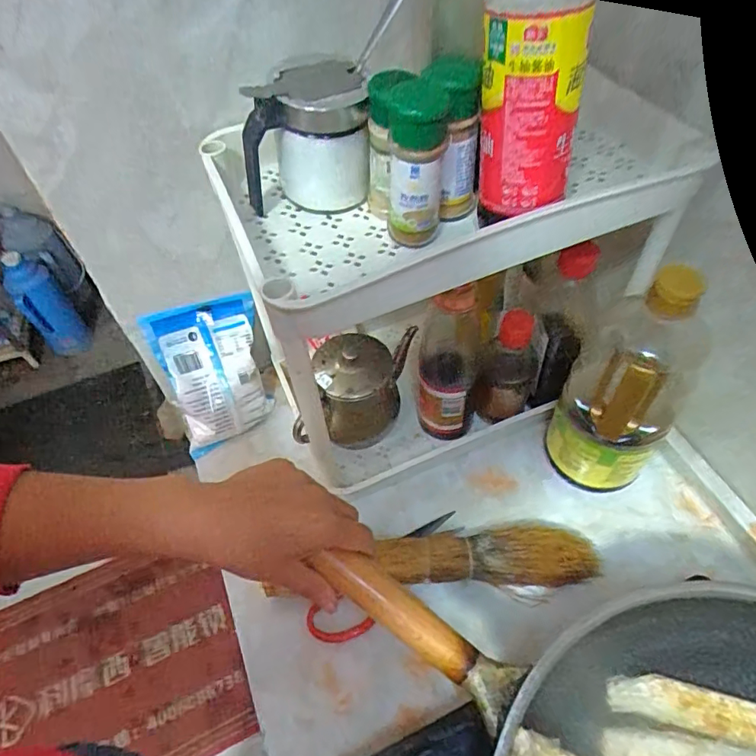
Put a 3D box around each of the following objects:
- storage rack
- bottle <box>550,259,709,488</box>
[{"bbox_3d":[0.070,-0.075,0.517,0.342,0.315,0.192,-19,54,-11],"label":"storage rack"},{"bbox_3d":[0.223,0.008,0.473,0.093,0.260,0.095,25,58,20],"label":"bottle"}]

